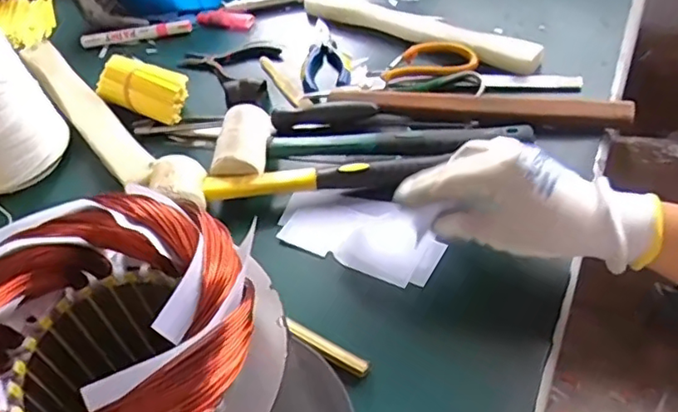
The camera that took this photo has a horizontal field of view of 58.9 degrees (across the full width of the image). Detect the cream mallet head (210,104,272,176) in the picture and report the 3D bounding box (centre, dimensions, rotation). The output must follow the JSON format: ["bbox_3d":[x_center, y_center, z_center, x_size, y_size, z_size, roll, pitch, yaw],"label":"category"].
[{"bbox_3d":[-0.087,-0.054,0.558,0.045,0.042,0.080,-1,48,6],"label":"cream mallet head"}]

